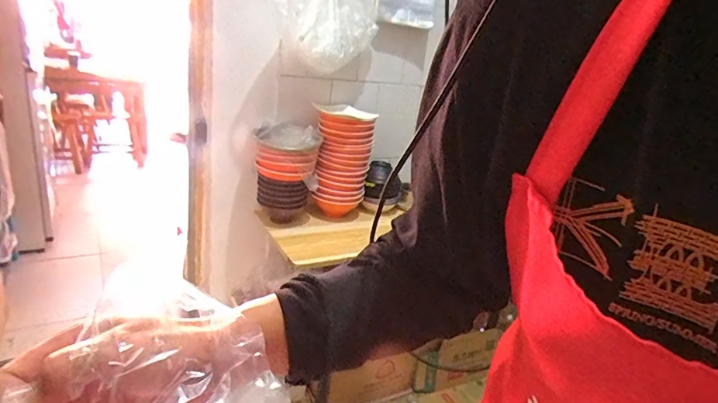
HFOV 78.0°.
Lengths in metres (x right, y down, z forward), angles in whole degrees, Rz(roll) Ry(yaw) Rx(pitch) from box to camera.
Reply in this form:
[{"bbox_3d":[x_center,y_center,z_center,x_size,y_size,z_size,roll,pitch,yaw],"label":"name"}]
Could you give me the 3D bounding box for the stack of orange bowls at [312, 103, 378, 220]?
[{"bbox_3d":[-0.062,-0.138,1.637,0.205,0.374,0.196,5,20,-8],"label":"stack of orange bowls"}]

